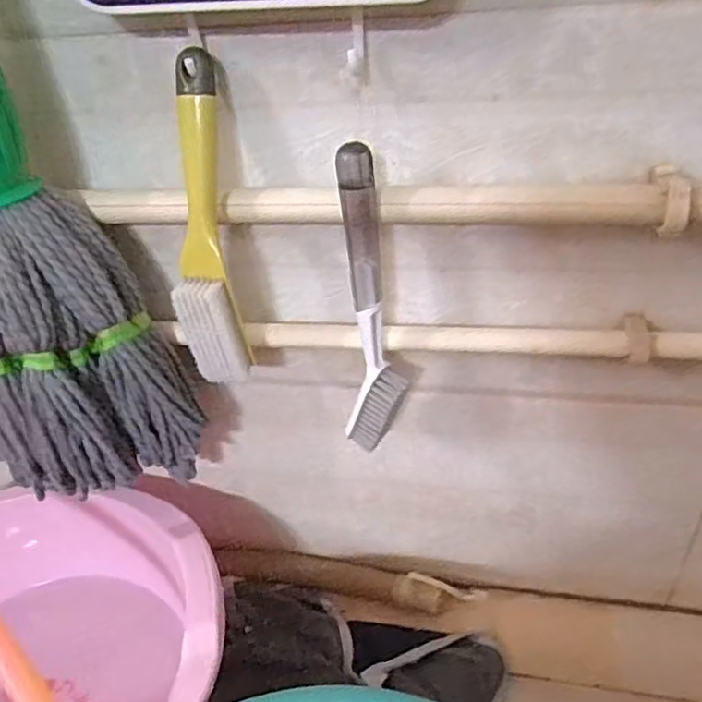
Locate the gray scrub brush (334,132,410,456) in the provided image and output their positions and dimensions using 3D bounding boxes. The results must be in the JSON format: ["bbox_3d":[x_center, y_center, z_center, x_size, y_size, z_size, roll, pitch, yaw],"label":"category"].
[{"bbox_3d":[0.013,-0.025,0.449,0.047,0.226,0.042,-6,38,0],"label":"gray scrub brush"}]

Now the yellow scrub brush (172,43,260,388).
[{"bbox_3d":[-0.101,-0.081,0.435,0.037,0.224,0.049,1,18,8],"label":"yellow scrub brush"}]

